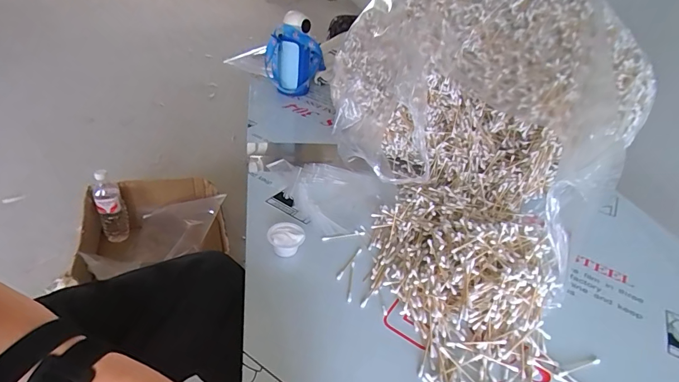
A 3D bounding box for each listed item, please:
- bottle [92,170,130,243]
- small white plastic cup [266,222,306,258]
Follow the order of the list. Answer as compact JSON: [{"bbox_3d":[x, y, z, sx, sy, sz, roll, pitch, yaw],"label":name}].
[{"bbox_3d":[-0.671,0.048,1.136,0.074,0.212,0.065,-15,41,-30],"label":"bottle"},{"bbox_3d":[-0.080,0.075,0.579,0.052,0.034,0.044,-8,39,-21],"label":"small white plastic cup"}]

